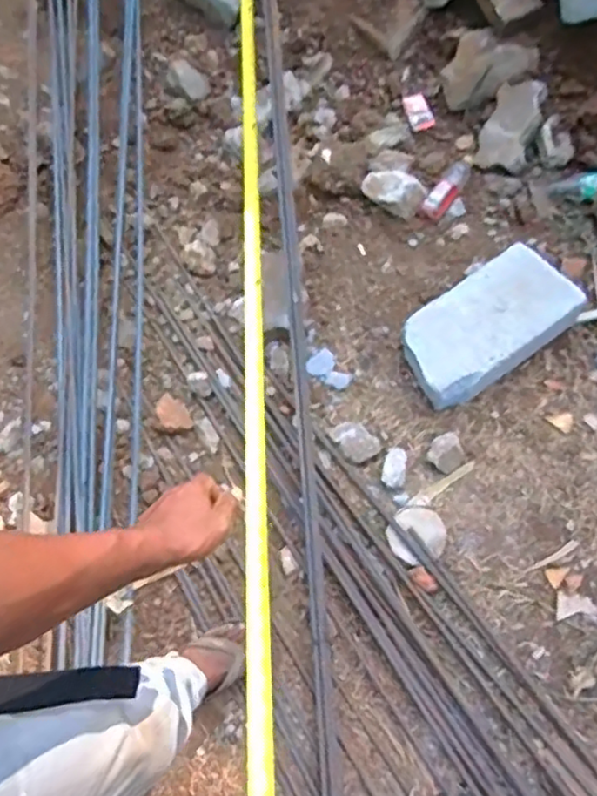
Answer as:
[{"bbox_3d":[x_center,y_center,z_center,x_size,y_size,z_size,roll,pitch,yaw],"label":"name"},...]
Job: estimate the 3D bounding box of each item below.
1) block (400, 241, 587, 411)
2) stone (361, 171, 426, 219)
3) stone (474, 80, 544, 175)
[{"bbox_3d":[0.397,-0.149,1.376,0.403,0.098,0.207,-36,64,-10],"label":"block"},{"bbox_3d":[0.231,-0.503,1.558,0.155,0.077,0.097,6,65,11],"label":"stone"},{"bbox_3d":[0.520,-0.669,1.571,0.123,0.057,0.223,25,97,39],"label":"stone"}]

